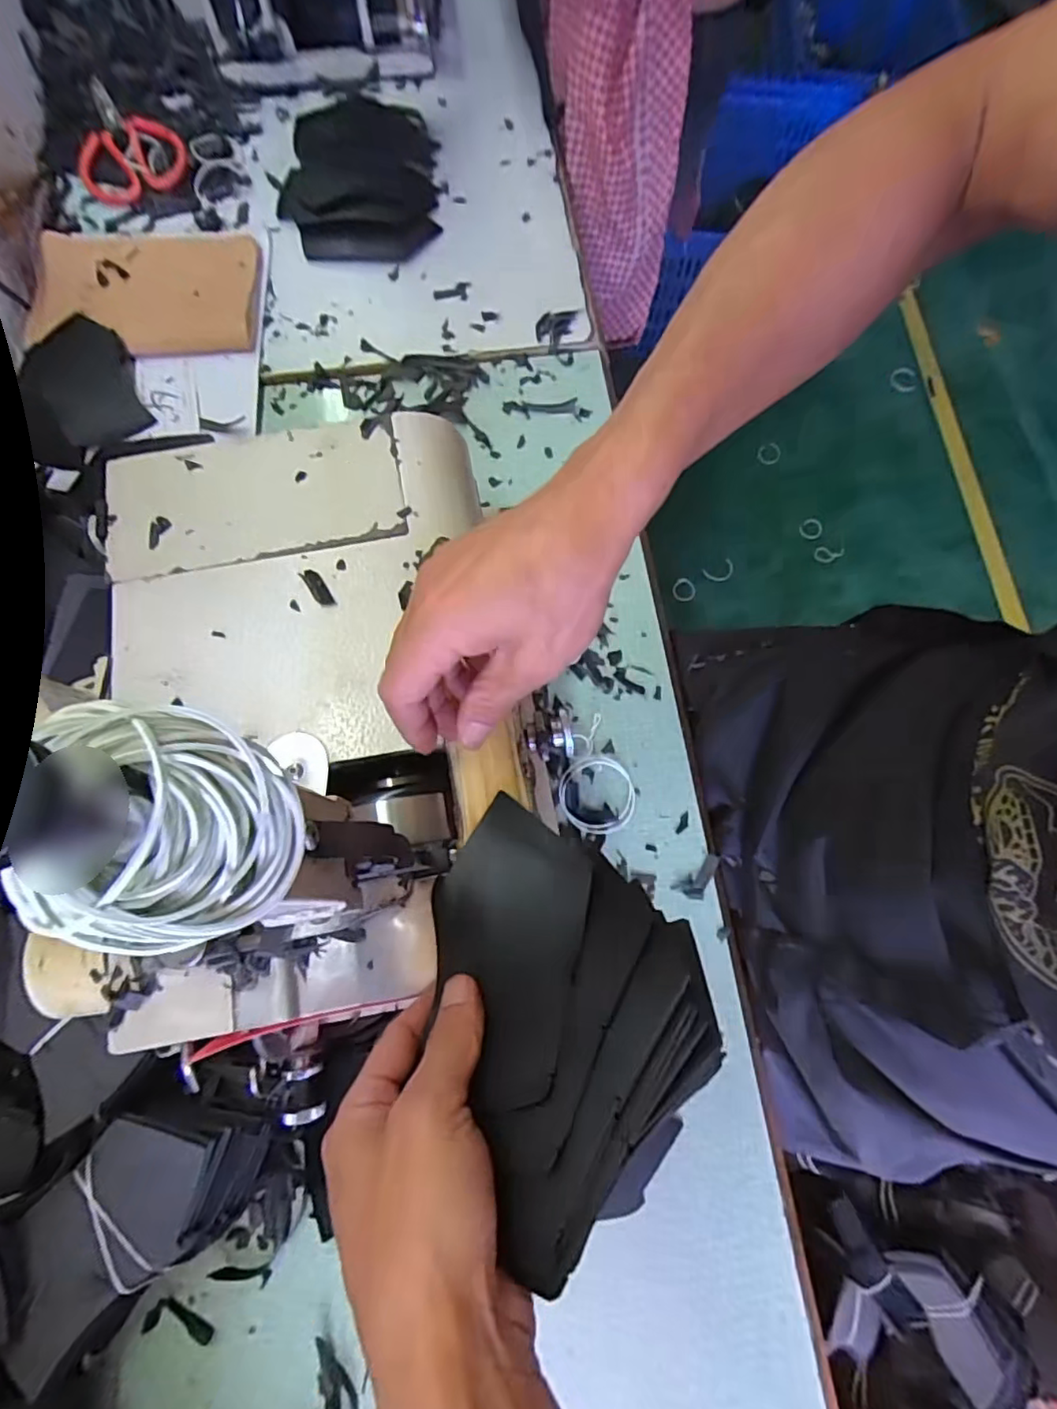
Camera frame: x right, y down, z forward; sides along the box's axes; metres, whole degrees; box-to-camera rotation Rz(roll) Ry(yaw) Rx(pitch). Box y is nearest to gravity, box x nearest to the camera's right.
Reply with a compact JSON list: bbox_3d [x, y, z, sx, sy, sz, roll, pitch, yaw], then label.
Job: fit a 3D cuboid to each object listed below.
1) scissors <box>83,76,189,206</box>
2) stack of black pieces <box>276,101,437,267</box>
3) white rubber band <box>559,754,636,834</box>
[{"bbox_3d":[-0.475,-0.665,0.719,0.117,0.021,0.189,-23,74,-9],"label":"scissors"},{"bbox_3d":[-0.199,-0.642,0.732,0.172,0.020,0.341,-3,64,-5],"label":"stack of black pieces"},{"bbox_3d":[0.052,0.068,0.466,0.058,0.004,0.059,0,72,-1],"label":"white rubber band"}]

